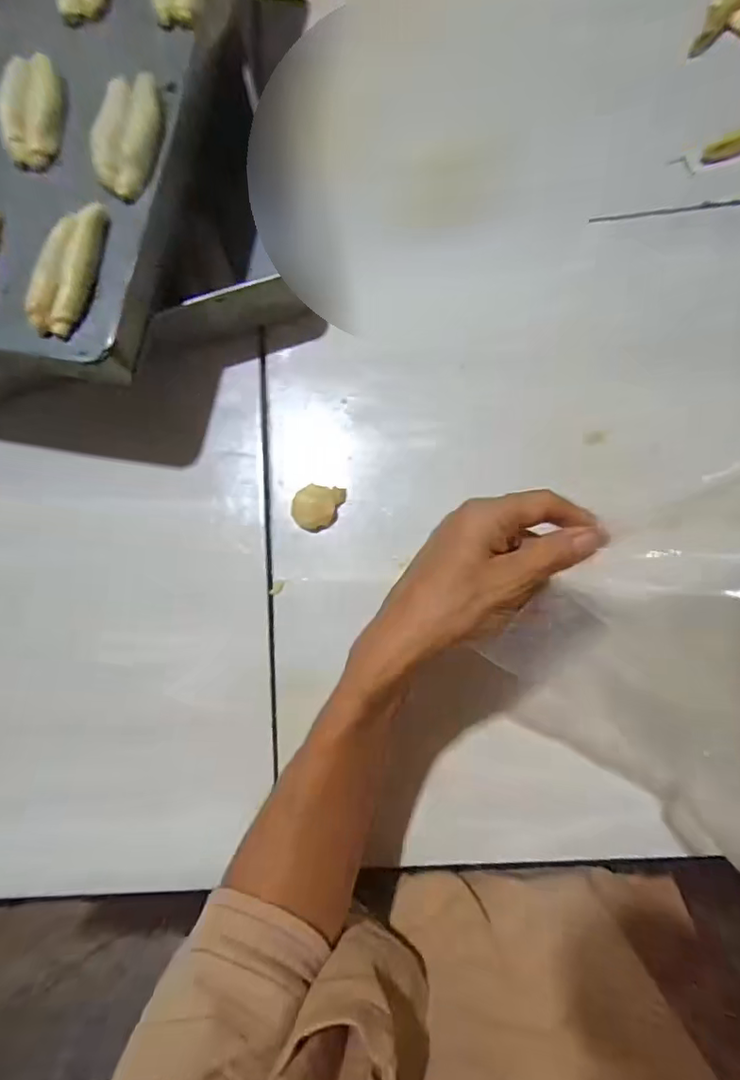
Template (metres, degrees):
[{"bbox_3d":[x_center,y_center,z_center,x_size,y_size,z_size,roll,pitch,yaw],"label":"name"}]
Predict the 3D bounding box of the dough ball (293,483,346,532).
[{"bbox_3d":[-0.042,-0.027,0.423,0.031,0.023,0.040,28,85,8],"label":"dough ball"}]

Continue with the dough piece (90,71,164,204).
[{"bbox_3d":[-0.188,-0.322,0.413,0.043,0.020,0.106,3,82,5],"label":"dough piece"}]

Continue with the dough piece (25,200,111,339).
[{"bbox_3d":[-0.227,-0.206,0.395,0.031,0.022,0.108,11,83,6],"label":"dough piece"}]

